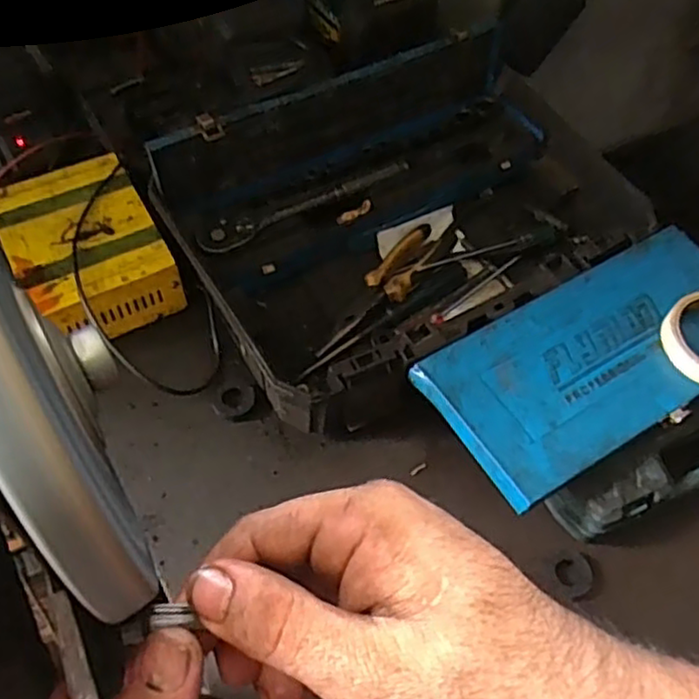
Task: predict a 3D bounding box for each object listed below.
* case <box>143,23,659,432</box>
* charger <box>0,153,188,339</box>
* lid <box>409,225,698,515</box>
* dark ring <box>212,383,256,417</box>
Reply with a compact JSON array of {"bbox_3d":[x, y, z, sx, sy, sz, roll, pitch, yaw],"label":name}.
[{"bbox_3d":[0.064,-0.140,0.706,0.451,0.122,0.323,-28,63,-20],"label":"case"},{"bbox_3d":[-0.261,-0.097,0.674,0.135,0.065,0.187,-26,63,-19],"label":"charger"},{"bbox_3d":[0.225,0.000,0.593,0.314,0.021,0.148,-27,63,-19],"label":"lid"},{"bbox_3d":[-0.108,0.047,0.634,0.039,0.007,0.033,-3,58,-5],"label":"dark ring"}]

